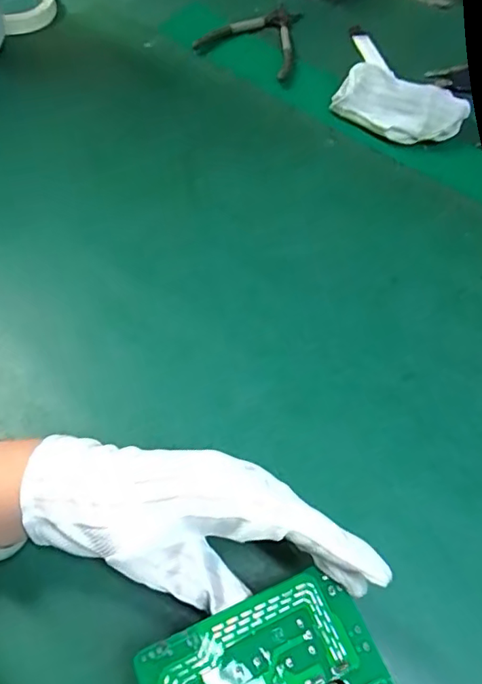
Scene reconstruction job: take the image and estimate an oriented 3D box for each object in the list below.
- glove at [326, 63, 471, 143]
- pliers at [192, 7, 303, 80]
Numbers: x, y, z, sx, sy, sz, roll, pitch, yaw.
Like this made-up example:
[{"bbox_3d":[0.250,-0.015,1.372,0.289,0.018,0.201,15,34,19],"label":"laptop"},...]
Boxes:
[{"bbox_3d":[0.160,-0.236,0.534,0.120,0.034,0.069,29,62,12],"label":"glove"},{"bbox_3d":[0.024,-0.349,0.601,0.110,0.010,0.136,24,61,10],"label":"pliers"}]

